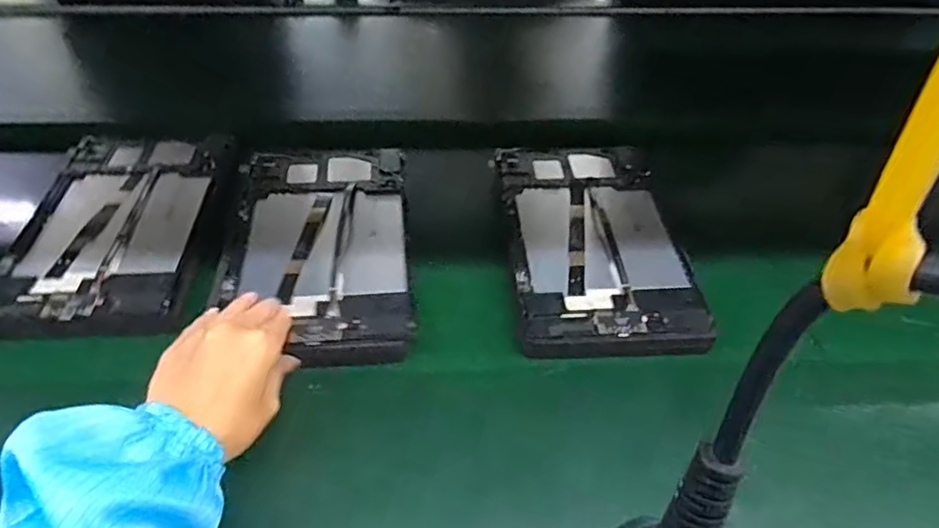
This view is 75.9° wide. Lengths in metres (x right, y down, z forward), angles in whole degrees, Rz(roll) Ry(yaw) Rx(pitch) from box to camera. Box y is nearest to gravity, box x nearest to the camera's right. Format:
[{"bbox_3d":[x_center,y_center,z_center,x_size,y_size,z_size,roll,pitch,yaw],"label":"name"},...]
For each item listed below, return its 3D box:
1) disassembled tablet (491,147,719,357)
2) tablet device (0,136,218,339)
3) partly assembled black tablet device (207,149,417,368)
[{"bbox_3d":[0.109,-0.022,0.538,0.149,0.020,0.246,-2,45,-4],"label":"disassembled tablet"},{"bbox_3d":[-0.310,-0.040,0.526,0.144,0.008,0.235,-3,46,-4],"label":"tablet device"},{"bbox_3d":[-0.128,-0.017,0.514,0.149,0.017,0.236,-4,46,-6],"label":"partly assembled black tablet device"}]

